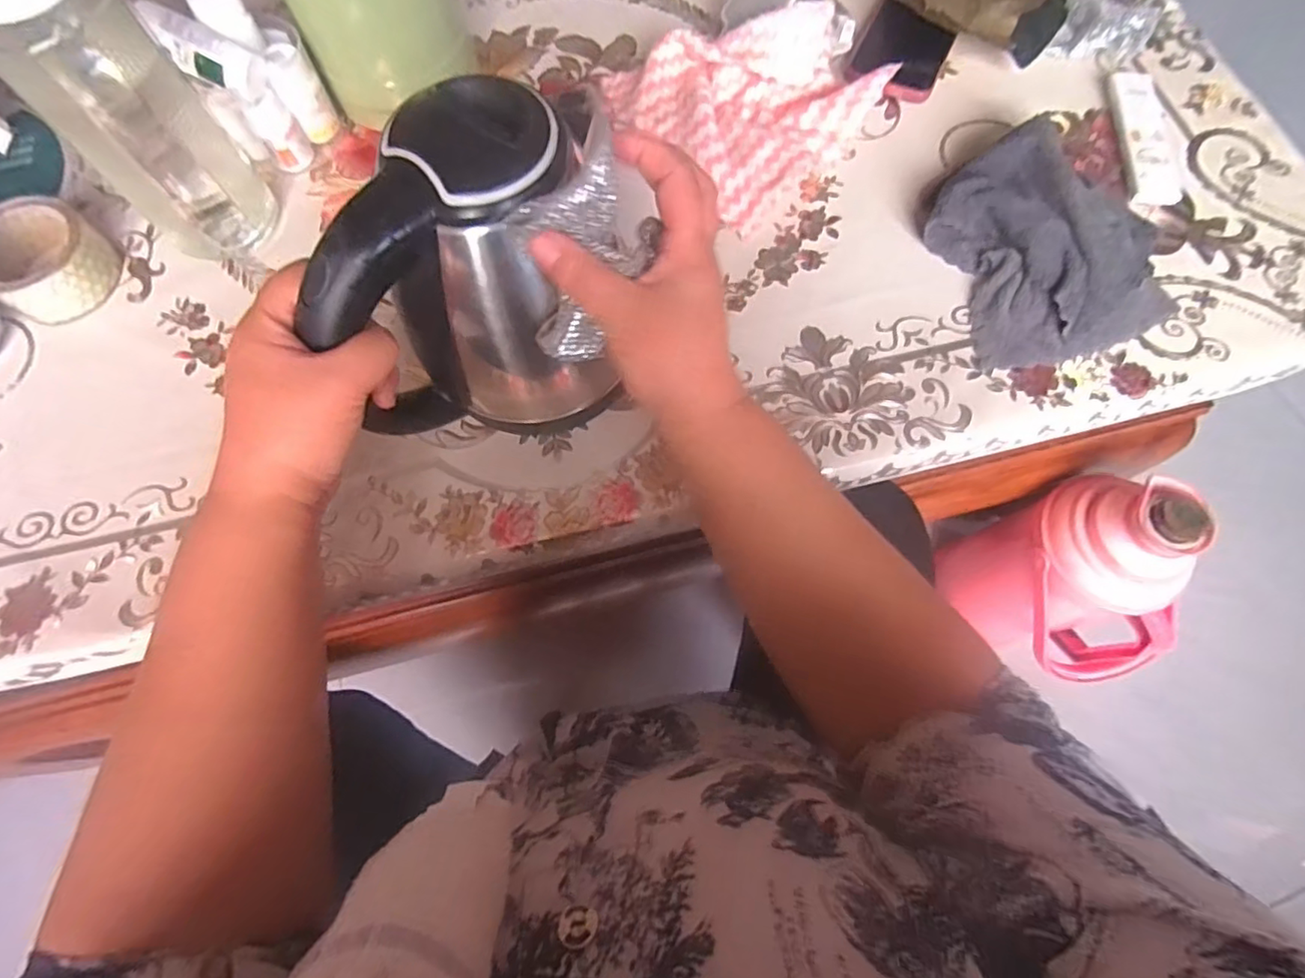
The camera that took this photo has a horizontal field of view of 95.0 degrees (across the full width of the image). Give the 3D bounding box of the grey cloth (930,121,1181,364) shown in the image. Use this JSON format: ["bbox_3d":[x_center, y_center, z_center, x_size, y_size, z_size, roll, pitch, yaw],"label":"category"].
[{"bbox_3d":[0.315,-0.198,0.466,0.176,0.049,0.184,-16,70,-6],"label":"grey cloth"}]

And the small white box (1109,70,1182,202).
[{"bbox_3d":[0.427,-0.304,0.518,0.045,0.018,0.140,3,70,1],"label":"small white box"}]

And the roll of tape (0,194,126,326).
[{"bbox_3d":[-0.474,-0.178,0.466,0.090,0.042,0.086,0,70,0],"label":"roll of tape"}]

